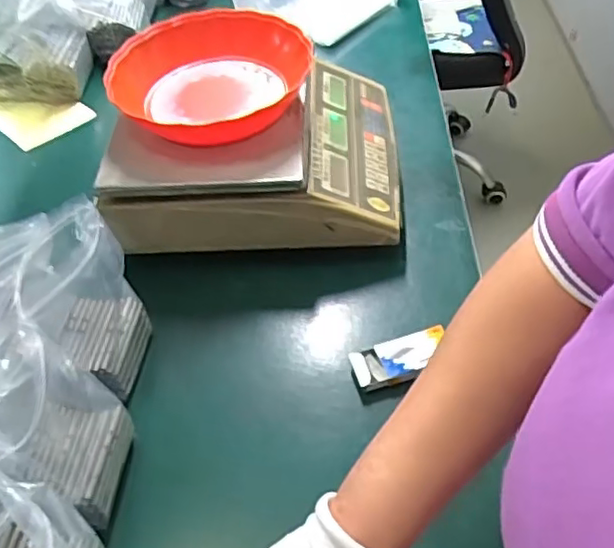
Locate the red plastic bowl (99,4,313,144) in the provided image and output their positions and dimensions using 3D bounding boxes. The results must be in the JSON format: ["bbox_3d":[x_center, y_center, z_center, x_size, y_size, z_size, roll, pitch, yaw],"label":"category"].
[{"bbox_3d":[-0.102,-0.208,0.690,0.210,0.056,0.211,4,50,8],"label":"red plastic bowl"}]

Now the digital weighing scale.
[{"bbox_3d":[-0.056,-0.144,0.754,0.319,0.123,0.270,-2,50,2],"label":"digital weighing scale"}]

